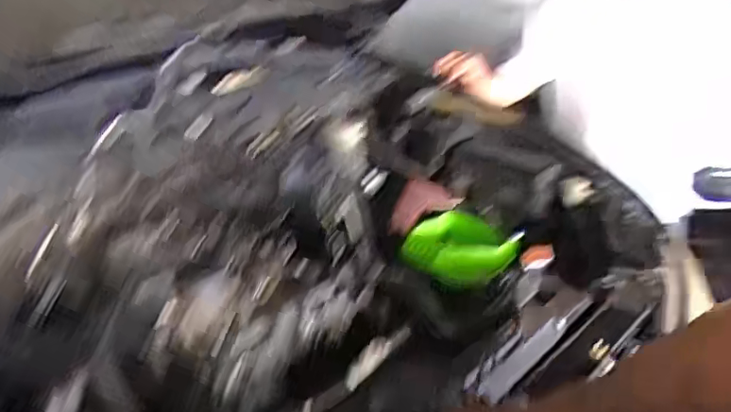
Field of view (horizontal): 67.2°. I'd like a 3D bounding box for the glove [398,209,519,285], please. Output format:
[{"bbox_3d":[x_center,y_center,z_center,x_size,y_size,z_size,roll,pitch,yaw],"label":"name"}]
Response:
[{"bbox_3d":[0.199,0.086,1.177,0.229,0.072,0.178,3,28,7],"label":"glove"}]

